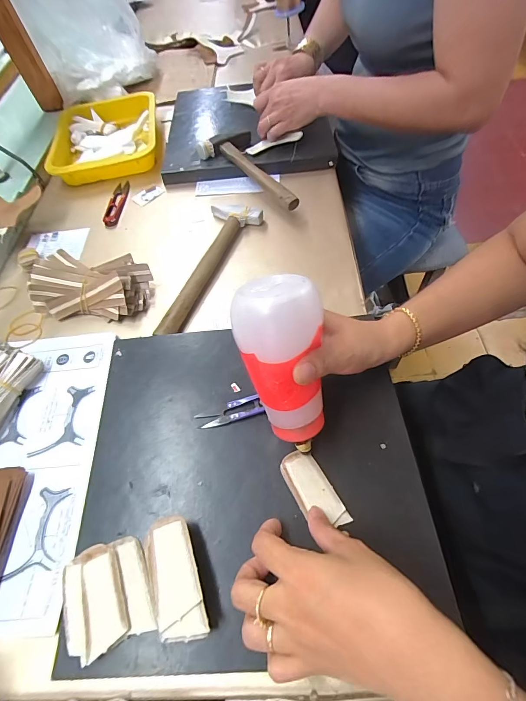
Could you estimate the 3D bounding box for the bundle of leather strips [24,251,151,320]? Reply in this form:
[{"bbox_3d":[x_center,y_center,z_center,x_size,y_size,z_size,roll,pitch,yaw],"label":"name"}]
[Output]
[{"bbox_3d":[-0.223,-0.088,0.458,0.150,0.055,0.078,1,58,6],"label":"bundle of leather strips"}]

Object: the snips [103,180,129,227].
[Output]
[{"bbox_3d":[-0.250,-0.256,0.588,0.031,0.011,0.123,-4,58,3],"label":"snips"}]

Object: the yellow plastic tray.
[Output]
[{"bbox_3d":[-0.305,-0.429,0.677,0.190,0.043,0.273,-11,58,-1],"label":"yellow plastic tray"}]

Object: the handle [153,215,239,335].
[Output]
[{"bbox_3d":[-0.081,-0.103,0.470,0.022,0.020,0.215,18,61,16],"label":"handle"}]

